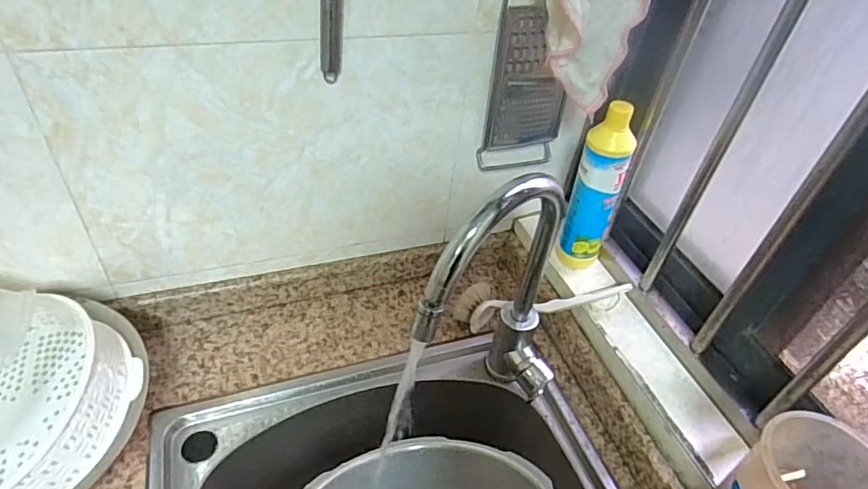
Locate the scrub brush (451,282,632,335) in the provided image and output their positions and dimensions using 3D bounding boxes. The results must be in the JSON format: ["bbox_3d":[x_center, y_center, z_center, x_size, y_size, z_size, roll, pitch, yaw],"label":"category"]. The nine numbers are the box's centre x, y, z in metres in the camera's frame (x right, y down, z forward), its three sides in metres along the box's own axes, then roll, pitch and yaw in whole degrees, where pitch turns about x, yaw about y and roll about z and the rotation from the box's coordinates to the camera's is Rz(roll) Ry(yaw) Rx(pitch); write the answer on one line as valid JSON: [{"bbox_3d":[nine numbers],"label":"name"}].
[{"bbox_3d":[0.142,0.074,0.725,0.230,0.051,0.043,-9,40,15],"label":"scrub brush"}]

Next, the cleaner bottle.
[{"bbox_3d":[0.208,-0.065,0.687,0.058,0.239,0.050,28,46,21],"label":"cleaner bottle"}]

